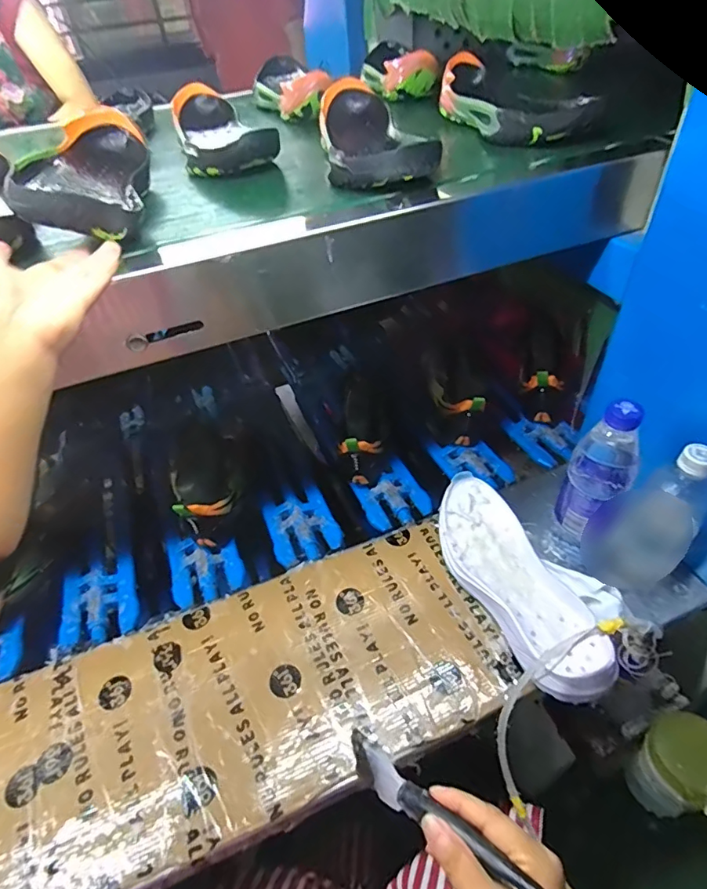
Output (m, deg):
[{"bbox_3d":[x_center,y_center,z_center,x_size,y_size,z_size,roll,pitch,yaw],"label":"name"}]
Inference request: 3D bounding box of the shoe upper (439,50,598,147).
[{"bbox_3d":[0.178,-0.409,0.597,0.070,0.051,0.278,-14,47,-11],"label":"shoe upper"}]

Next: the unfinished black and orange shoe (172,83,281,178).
[{"bbox_3d":[-0.169,-0.386,0.617,0.095,0.055,0.260,-18,48,-14],"label":"unfinished black and orange shoe"}]

